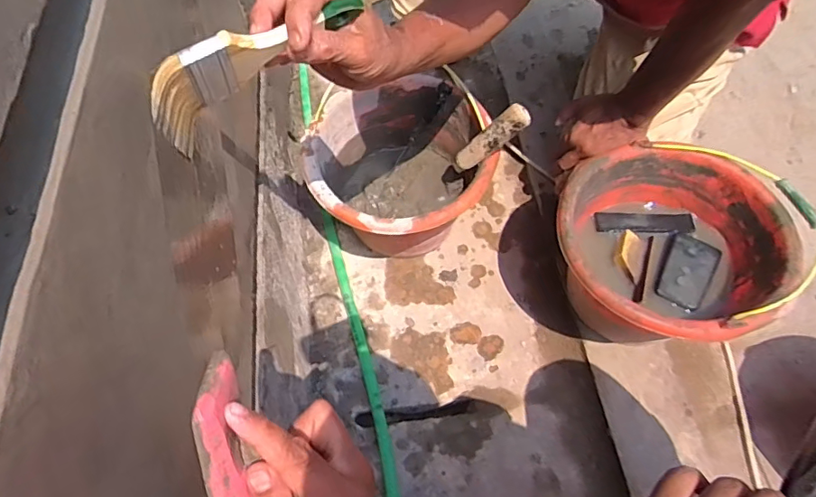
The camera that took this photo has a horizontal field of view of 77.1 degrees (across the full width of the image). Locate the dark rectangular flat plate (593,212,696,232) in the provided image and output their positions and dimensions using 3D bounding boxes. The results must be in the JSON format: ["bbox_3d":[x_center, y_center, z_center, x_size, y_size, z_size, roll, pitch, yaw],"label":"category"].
[{"bbox_3d":[0.347,-0.036,0.749,0.141,0.012,0.032,4,60,3],"label":"dark rectangular flat plate"}]

